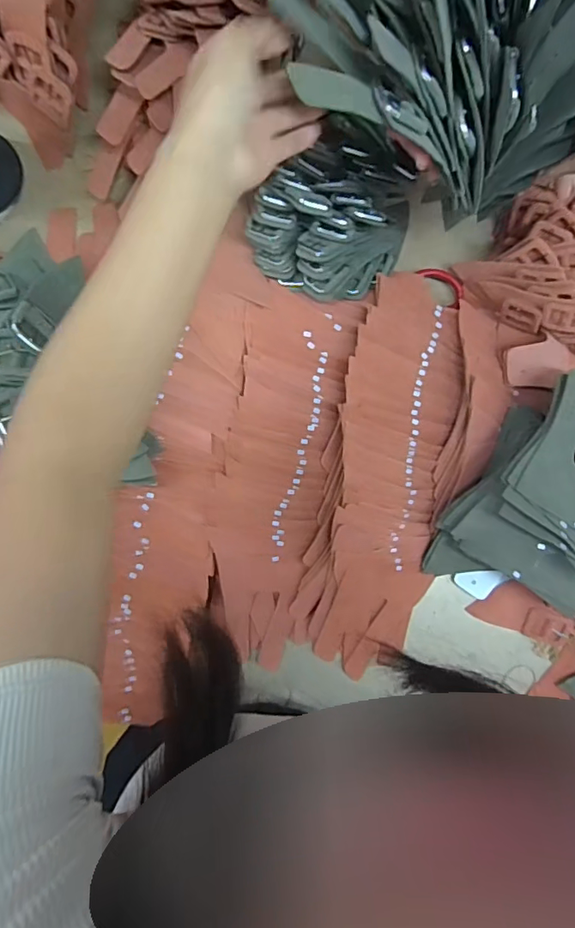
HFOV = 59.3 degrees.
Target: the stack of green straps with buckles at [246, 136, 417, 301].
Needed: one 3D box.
[{"bbox_3d":[0.053,-0.272,0.563,0.170,0.080,0.161,21,92,-5],"label":"stack of green straps with buckles"}]

